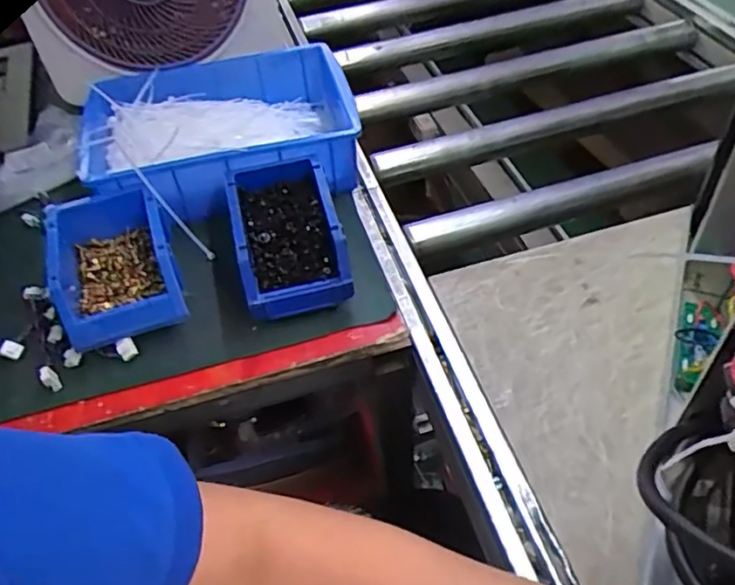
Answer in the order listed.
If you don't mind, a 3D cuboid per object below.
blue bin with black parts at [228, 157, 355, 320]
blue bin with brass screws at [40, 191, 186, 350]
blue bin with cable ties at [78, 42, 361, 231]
[{"bbox_3d":[-0.081,-0.054,0.615,0.103,0.075,0.162,-13,48,-6],"label":"blue bin with black parts"},{"bbox_3d":[-0.248,-0.028,0.592,0.113,0.056,0.150,-20,49,-11],"label":"blue bin with brass screws"},{"bbox_3d":[-0.171,-0.175,0.708,0.303,0.098,0.238,-7,48,-1],"label":"blue bin with cable ties"}]

